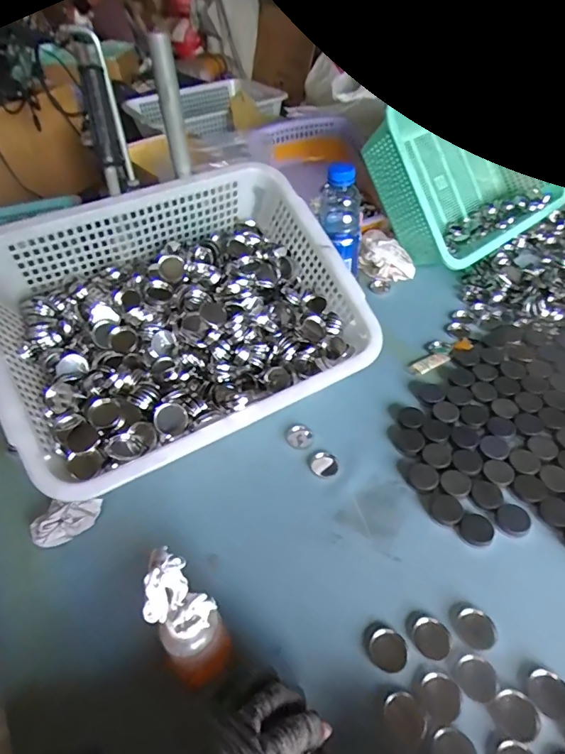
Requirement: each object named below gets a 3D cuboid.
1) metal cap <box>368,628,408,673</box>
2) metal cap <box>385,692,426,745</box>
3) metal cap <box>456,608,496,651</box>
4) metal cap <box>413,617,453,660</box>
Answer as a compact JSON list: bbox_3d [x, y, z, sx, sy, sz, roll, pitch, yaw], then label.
[{"bbox_3d":[0.095,0.246,0.409,0.032,0.006,0.032,-2,45,2],"label":"metal cap"},{"bbox_3d":[0.100,0.278,0.371,0.030,0.004,0.034,-24,48,-18],"label":"metal cap"},{"bbox_3d":[0.178,0.231,0.416,0.034,0.006,0.032,-2,45,2],"label":"metal cap"},{"bbox_3d":[0.136,0.238,0.415,0.033,0.004,0.032,-2,45,2],"label":"metal cap"}]

